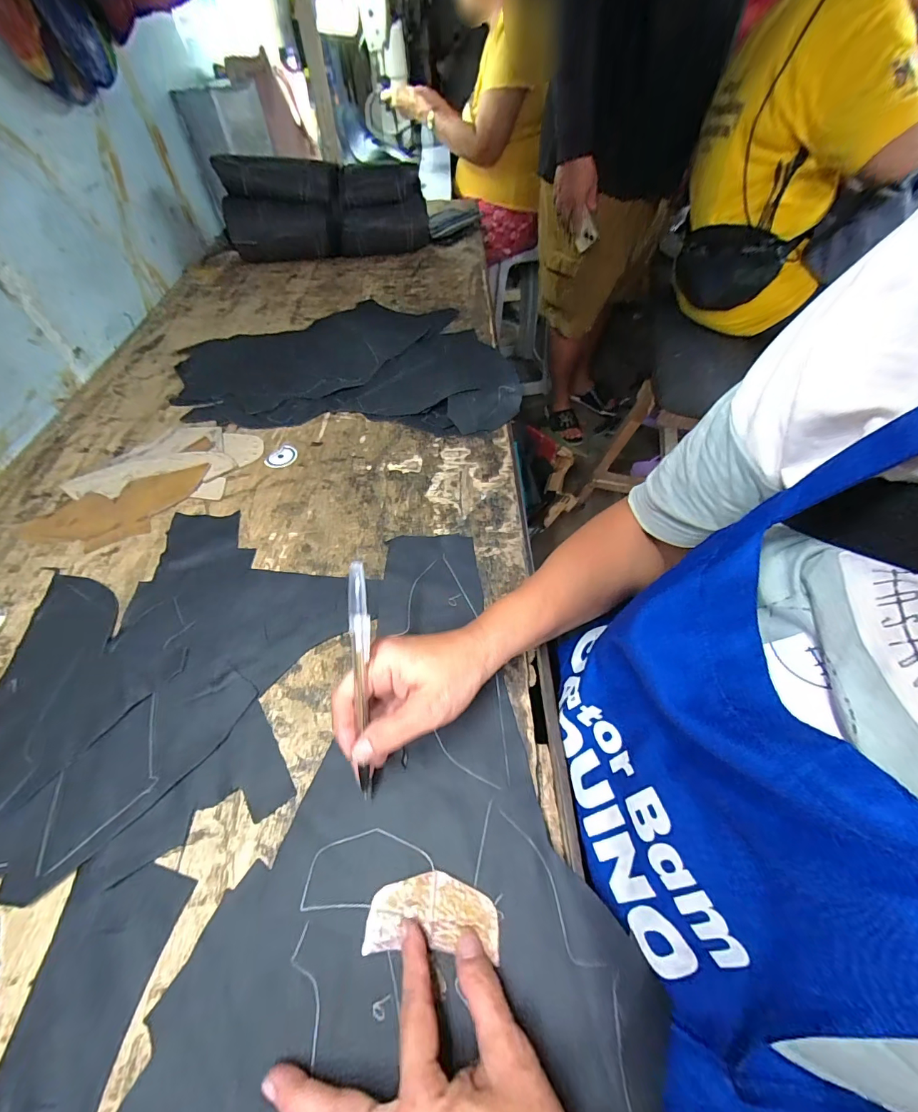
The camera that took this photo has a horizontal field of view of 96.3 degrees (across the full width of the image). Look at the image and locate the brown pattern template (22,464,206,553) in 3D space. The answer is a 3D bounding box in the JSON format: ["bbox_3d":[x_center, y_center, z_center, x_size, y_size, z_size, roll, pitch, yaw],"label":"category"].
[{"bbox_3d":[-0.376,-0.048,0.453,0.183,0.005,0.086,-18,60,-10],"label":"brown pattern template"}]

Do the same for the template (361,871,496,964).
[{"bbox_3d":[-0.016,0.213,0.246,0.077,0.004,0.036,-2,54,2],"label":"template"}]

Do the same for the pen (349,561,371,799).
[{"bbox_3d":[-0.059,0.079,0.255,0.011,0.154,0.011,2,14,3],"label":"pen"}]

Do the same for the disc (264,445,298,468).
[{"bbox_3d":[-0.218,-0.124,0.508,0.032,0.004,0.039,14,55,11],"label":"disc"}]

